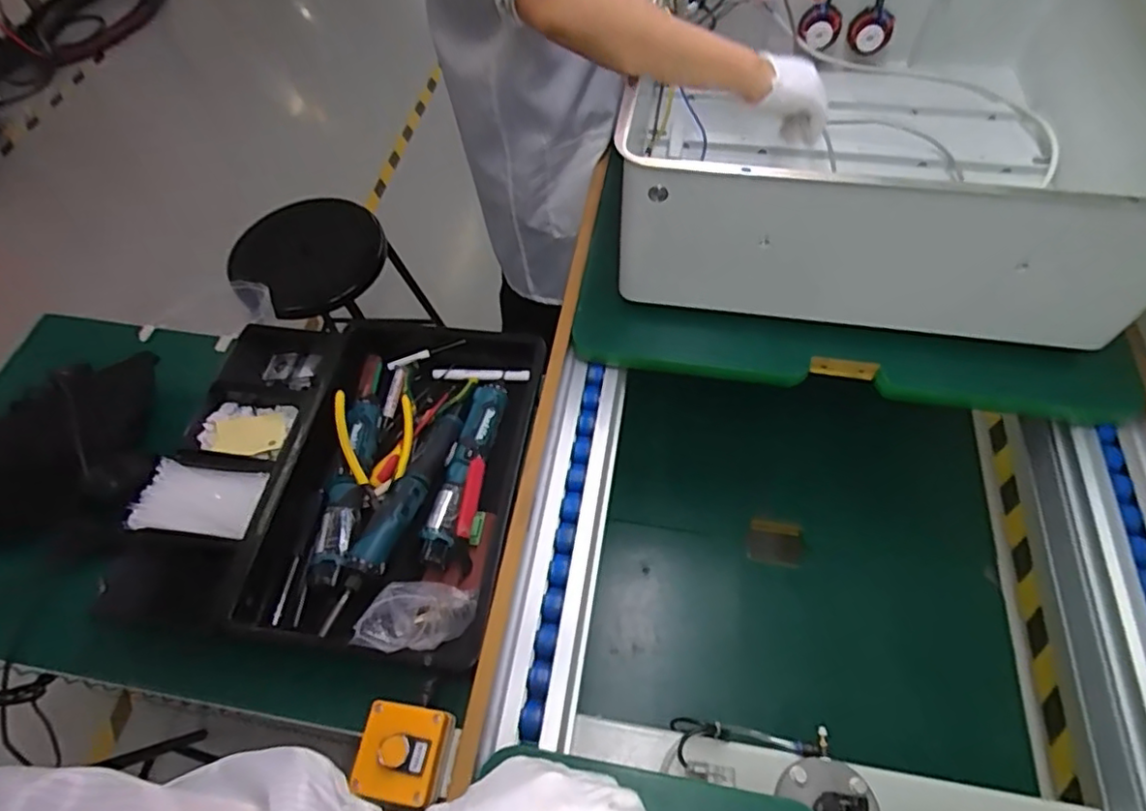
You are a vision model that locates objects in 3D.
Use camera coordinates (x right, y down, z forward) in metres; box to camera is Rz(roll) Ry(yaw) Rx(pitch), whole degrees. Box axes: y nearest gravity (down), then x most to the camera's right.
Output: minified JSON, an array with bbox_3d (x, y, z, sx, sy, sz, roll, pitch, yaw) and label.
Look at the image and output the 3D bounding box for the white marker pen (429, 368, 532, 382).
[{"bbox_3d":[-0.135,-0.045,0.922,0.144,0.011,0.015,2,59,4],"label":"white marker pen"}]

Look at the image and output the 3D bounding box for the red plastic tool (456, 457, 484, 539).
[{"bbox_3d":[-0.131,0.116,0.792,0.020,0.024,0.101,6,59,6],"label":"red plastic tool"}]

